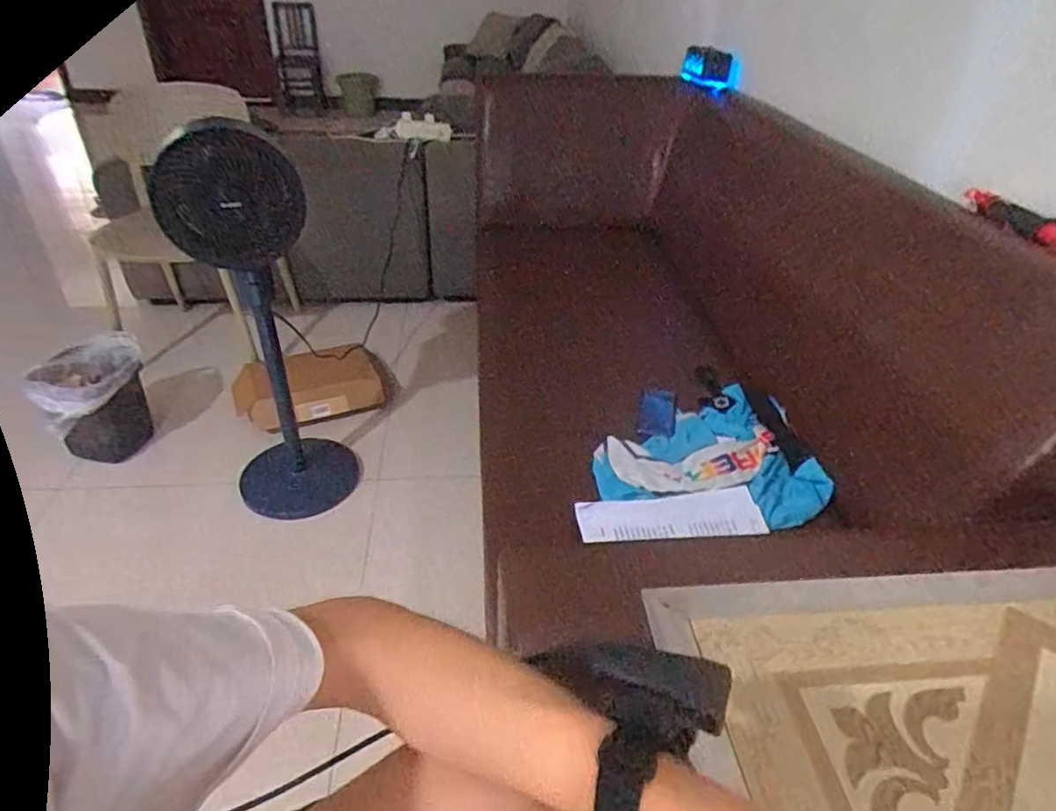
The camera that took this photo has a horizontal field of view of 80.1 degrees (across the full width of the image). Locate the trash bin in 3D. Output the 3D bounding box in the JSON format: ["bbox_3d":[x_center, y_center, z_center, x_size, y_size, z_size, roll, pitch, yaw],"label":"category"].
[{"bbox_3d":[-1.087,-0.016,1.579,0.231,0.227,0.231,-13,39,-21],"label":"trash bin"}]

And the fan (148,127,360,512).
[{"bbox_3d":[-0.566,-0.171,1.380,0.256,0.840,0.324,-11,38,-18],"label":"fan"}]

